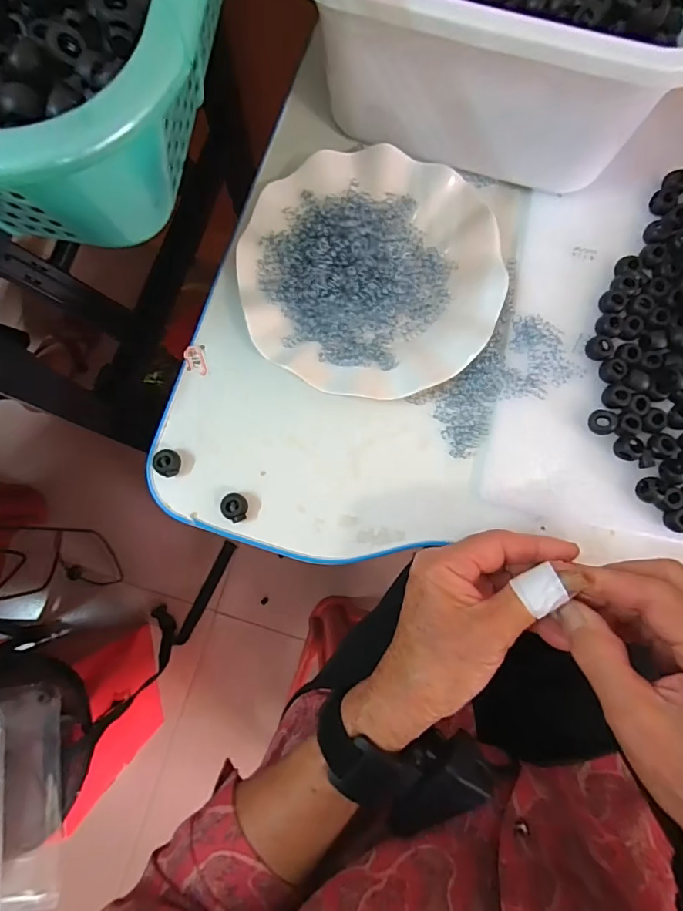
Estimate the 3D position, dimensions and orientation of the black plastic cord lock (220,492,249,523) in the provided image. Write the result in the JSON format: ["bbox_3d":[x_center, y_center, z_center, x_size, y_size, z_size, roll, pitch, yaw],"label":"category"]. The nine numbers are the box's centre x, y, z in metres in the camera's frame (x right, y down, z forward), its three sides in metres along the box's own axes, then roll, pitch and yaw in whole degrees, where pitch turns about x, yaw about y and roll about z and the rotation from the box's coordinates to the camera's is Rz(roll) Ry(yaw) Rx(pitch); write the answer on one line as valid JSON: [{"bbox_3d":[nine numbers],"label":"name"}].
[{"bbox_3d":[-0.072,0.035,0.318,0.017,0.011,0.019,7,81,-1],"label":"black plastic cord lock"}]

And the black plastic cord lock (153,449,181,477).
[{"bbox_3d":[-0.118,0.005,0.321,0.015,0.012,0.018,5,81,-1],"label":"black plastic cord lock"}]

